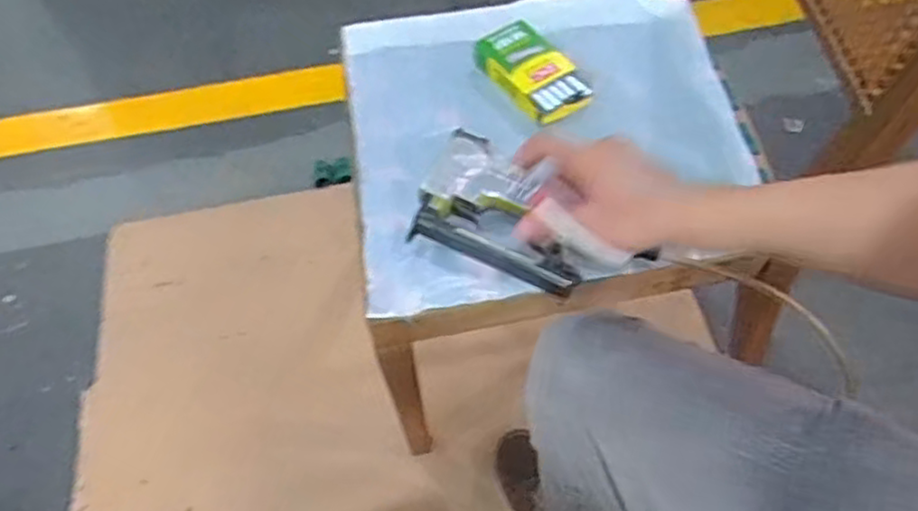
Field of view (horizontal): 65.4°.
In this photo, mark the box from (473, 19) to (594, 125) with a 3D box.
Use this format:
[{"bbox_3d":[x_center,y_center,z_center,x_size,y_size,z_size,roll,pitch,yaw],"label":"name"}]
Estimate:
[{"bbox_3d":[0.085,-0.225,0.863,0.083,0.034,0.158,-33,61,-15],"label":"box"}]

